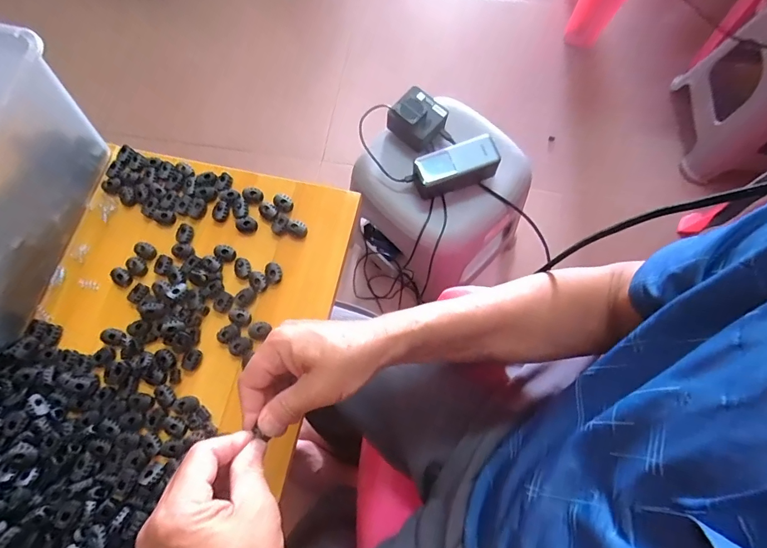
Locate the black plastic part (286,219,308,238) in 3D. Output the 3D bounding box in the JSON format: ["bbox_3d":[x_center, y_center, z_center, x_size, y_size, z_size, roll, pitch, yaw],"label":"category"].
[{"bbox_3d":[-0.094,-0.050,0.450,0.022,0.007,0.017,24,75,9],"label":"black plastic part"}]

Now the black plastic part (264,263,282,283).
[{"bbox_3d":[-0.116,-0.001,0.434,0.017,0.005,0.021,-19,73,-4],"label":"black plastic part"}]

